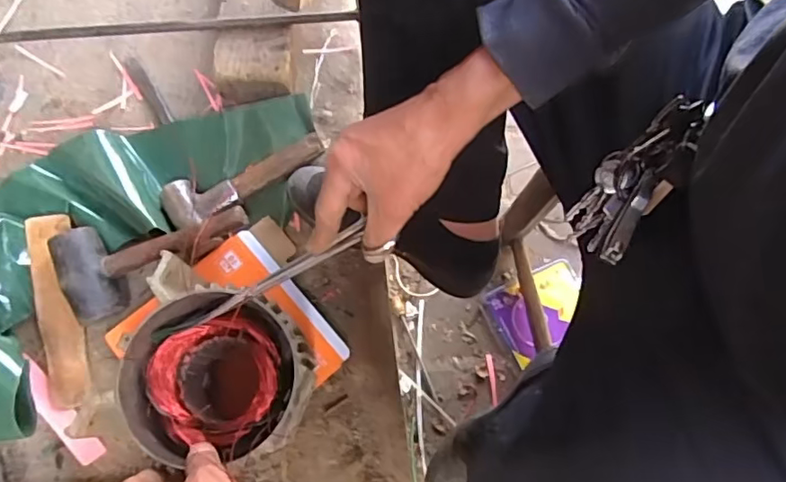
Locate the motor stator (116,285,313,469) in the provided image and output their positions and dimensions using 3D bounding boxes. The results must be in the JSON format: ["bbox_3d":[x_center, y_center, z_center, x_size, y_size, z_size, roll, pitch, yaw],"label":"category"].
[{"bbox_3d":[-0.161,0.140,0.574,0.154,0.192,0.143,0,73,-1],"label":"motor stator"}]

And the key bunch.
[{"bbox_3d":[0.175,-0.048,0.403,0.046,0.019,0.122,35,95,9],"label":"key bunch"}]

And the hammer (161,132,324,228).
[{"bbox_3d":[-0.177,-0.077,0.667,0.192,0.032,0.060,-27,76,-9],"label":"hammer"}]

